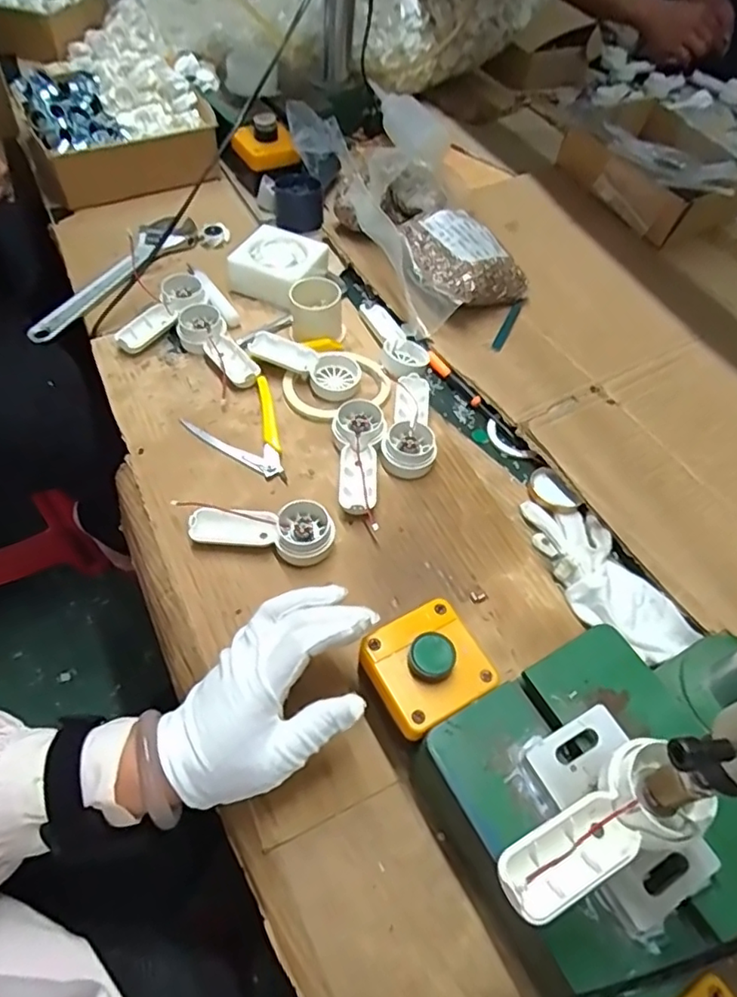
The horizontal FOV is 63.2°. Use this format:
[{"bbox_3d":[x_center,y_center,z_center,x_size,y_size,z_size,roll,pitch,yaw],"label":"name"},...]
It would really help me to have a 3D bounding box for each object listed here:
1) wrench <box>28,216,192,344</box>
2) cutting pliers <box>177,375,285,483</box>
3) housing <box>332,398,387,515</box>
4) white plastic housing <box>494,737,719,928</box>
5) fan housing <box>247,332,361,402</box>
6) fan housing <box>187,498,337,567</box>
[{"bbox_3d":[-0.275,-0.249,0.654,0.045,0.023,0.241,26,57,14],"label":"wrench"},{"bbox_3d":[-0.124,-0.060,0.538,0.080,0.007,0.111,-9,55,-10],"label":"cutting pliers"},{"bbox_3d":[-0.006,-0.037,0.519,0.044,0.027,0.112,-4,55,-6],"label":"housing"},{"bbox_3d":[0.107,0.155,0.279,0.104,0.018,0.044,-20,59,-21],"label":"white plastic housing"},{"bbox_3d":[-0.058,-0.138,0.586,0.111,0.021,0.050,29,58,17],"label":"fan housing"},{"bbox_3d":[-0.084,0.027,0.472,0.110,0.024,0.044,-3,55,-6],"label":"fan housing"}]

